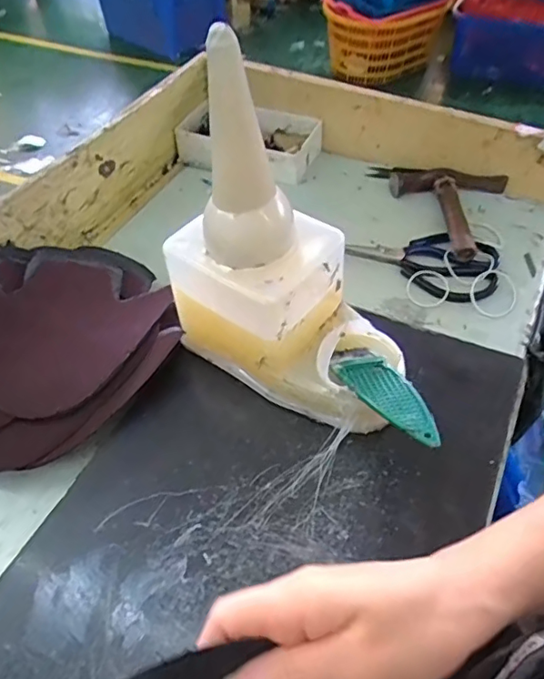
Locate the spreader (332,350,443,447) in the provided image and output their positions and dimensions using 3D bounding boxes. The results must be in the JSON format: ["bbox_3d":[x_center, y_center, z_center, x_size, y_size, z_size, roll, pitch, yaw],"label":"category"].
[{"bbox_3d":[0.085,0.039,0.403,0.038,0.006,0.131,-17,30,-12],"label":"spreader"}]

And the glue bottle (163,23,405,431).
[{"bbox_3d":[0.014,-0.060,0.400,0.195,0.252,0.100,22,54,19],"label":"glue bottle"}]

